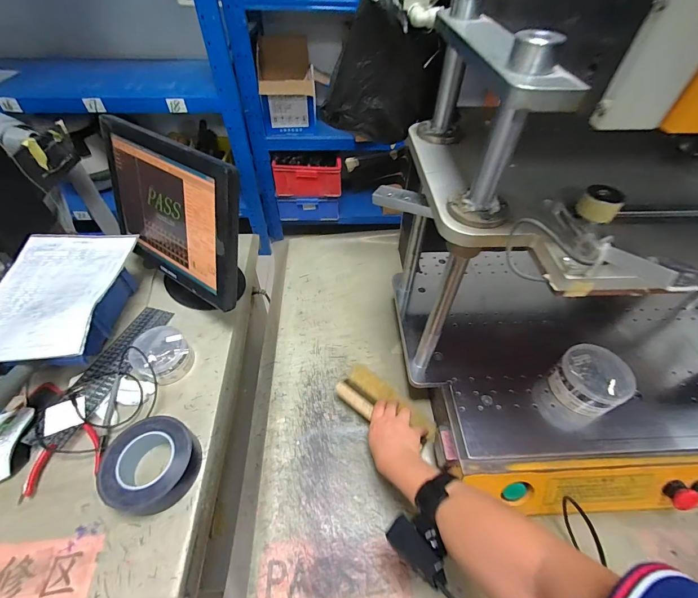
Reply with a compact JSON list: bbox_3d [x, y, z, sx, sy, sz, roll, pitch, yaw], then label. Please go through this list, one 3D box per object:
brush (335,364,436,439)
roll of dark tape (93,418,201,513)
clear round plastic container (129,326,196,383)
[{"bbox_3d":[0.064,0.192,0.603,0.185,0.042,0.093,33,56,24],"label":"brush"},{"bbox_3d":[-0.315,0.260,0.528,0.138,0.054,0.131,1,50,-1],"label":"roll of dark tape"},{"bbox_3d":[-0.362,0.108,0.641,0.098,0.057,0.102,1,50,-1],"label":"clear round plastic container"}]

